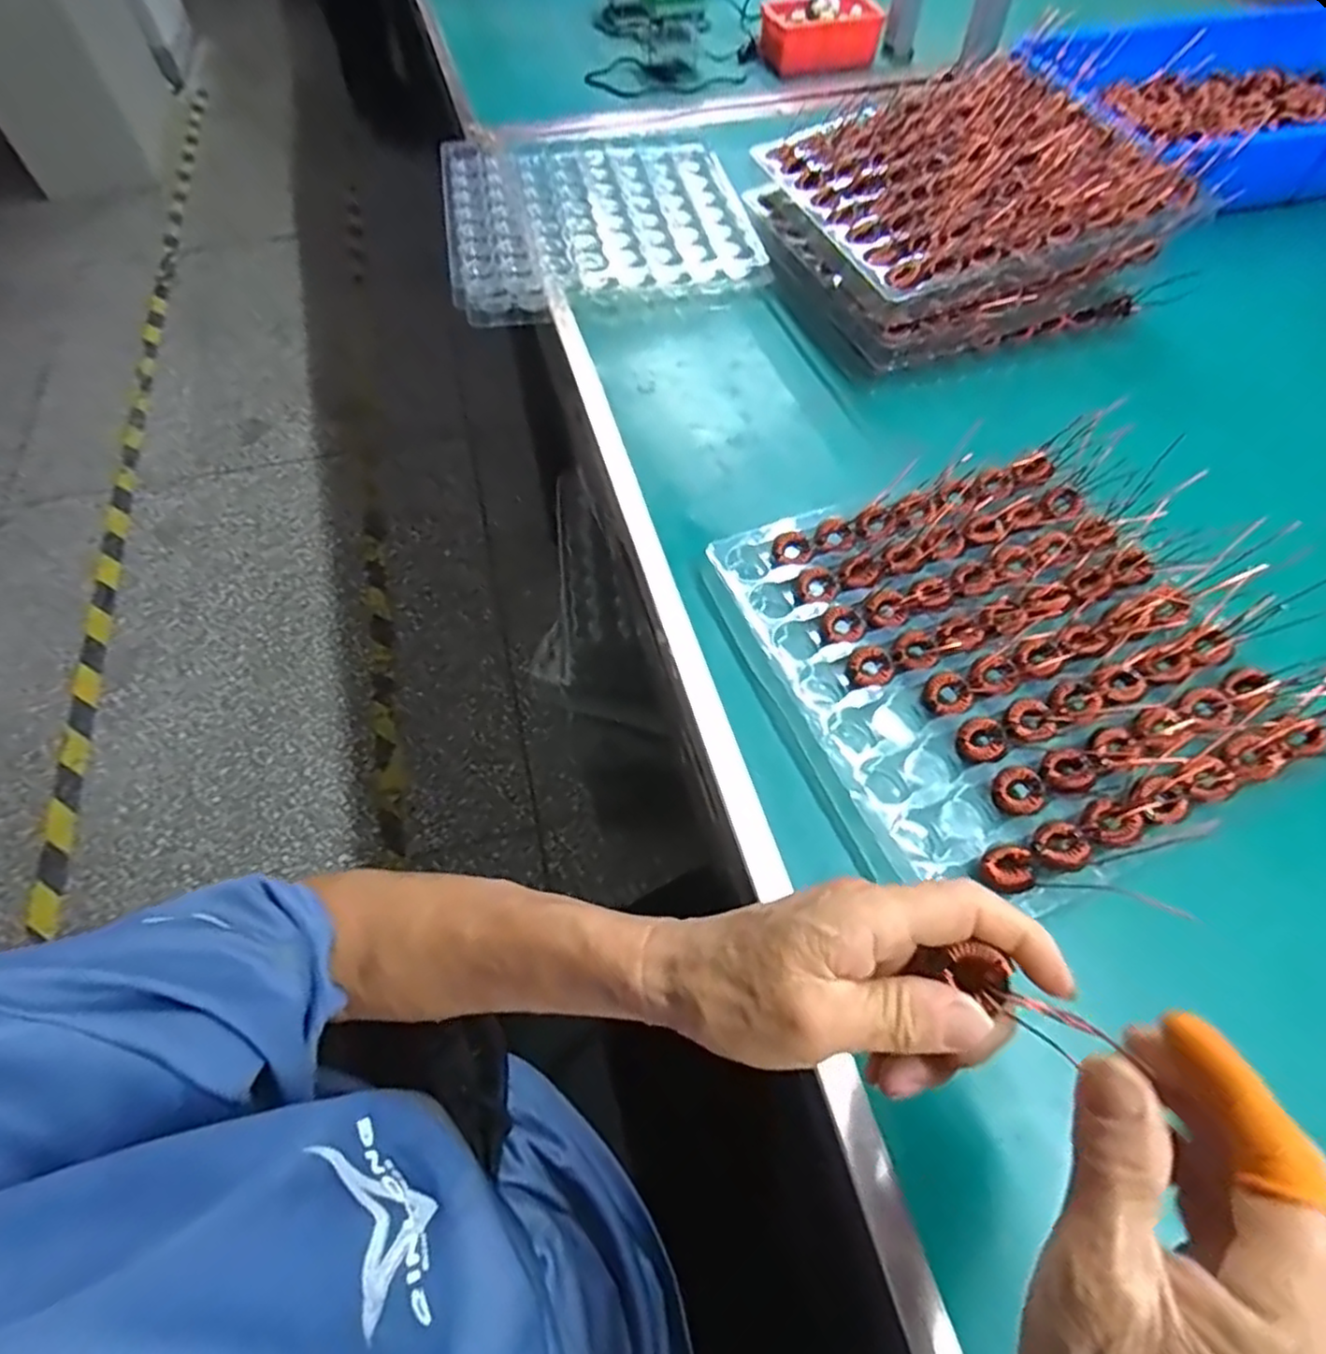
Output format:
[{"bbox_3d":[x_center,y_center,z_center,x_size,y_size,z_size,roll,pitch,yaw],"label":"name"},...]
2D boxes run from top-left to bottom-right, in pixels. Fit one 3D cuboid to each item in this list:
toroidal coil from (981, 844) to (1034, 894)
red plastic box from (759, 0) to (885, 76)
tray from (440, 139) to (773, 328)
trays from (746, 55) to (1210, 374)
[{"bbox_3d":[0.179,0.099,0.355,0.023,0.007,0.026,-3,42,21],"label":"toroidal coil"},{"bbox_3d":[0.209,-0.872,0.918,0.154,0.052,0.094,-13,60,-7],"label":"red plastic box"},{"bbox_3d":[-0.068,-0.476,0.706,0.295,0.050,0.309,-11,60,-3],"label":"tray"},{"bbox_3d":[0.263,-0.434,0.616,0.280,0.088,0.266,-18,60,-8],"label":"trays"}]

